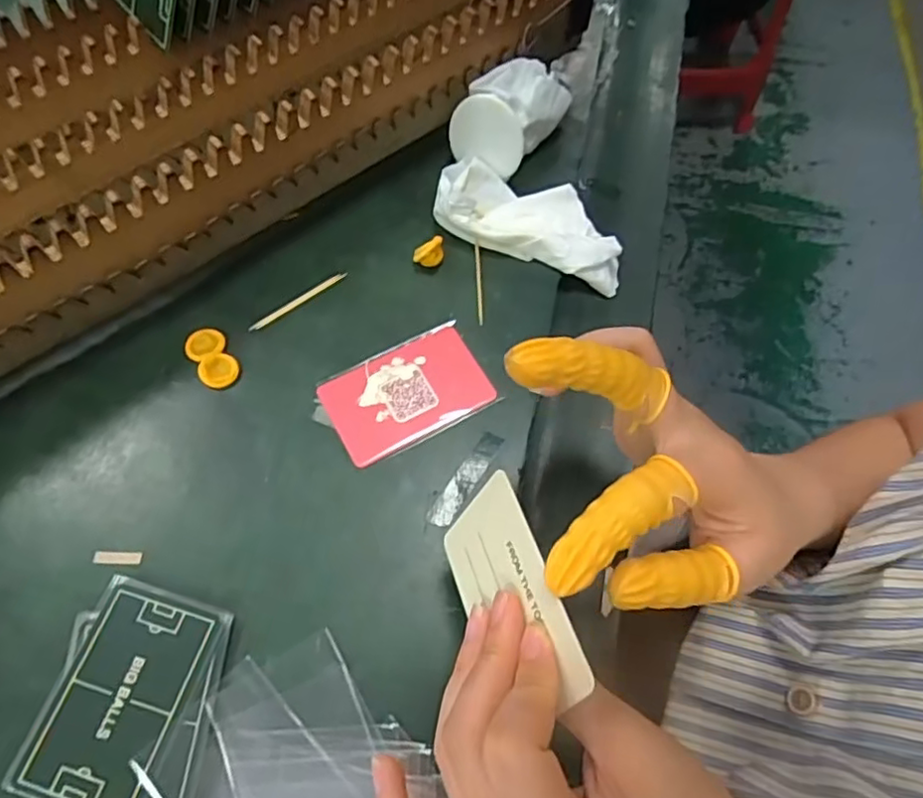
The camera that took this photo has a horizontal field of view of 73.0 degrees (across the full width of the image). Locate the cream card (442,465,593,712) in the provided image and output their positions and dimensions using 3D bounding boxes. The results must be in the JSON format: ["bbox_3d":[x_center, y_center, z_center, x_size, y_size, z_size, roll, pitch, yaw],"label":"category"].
[{"bbox_3d":[0.017,0.074,0.233,0.004,0.051,0.083,4,45,-33],"label":"cream card"}]

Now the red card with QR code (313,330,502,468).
[{"bbox_3d":[-0.030,-0.004,0.342,0.085,0.004,0.055,-27,68,-14],"label":"red card with QR code"}]

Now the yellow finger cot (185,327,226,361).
[{"bbox_3d":[-0.143,-0.031,0.348,0.021,0.005,0.020,1,64,-2],"label":"yellow finger cot"}]

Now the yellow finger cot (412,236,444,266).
[{"bbox_3d":[-0.020,-0.088,0.373,0.018,0.016,0.012,-2,65,-4],"label":"yellow finger cot"}]

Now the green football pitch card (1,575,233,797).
[{"bbox_3d":[-0.146,0.127,0.268,0.057,0.004,0.087,18,64,4],"label":"green football pitch card"}]

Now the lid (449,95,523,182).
[{"bbox_3d":[0.016,-0.167,0.390,0.049,0.042,0.011,22,41,7],"label":"lid"}]

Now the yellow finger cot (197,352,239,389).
[{"bbox_3d":[-0.133,-0.016,0.341,0.020,0.006,0.020,1,64,-2],"label":"yellow finger cot"}]

